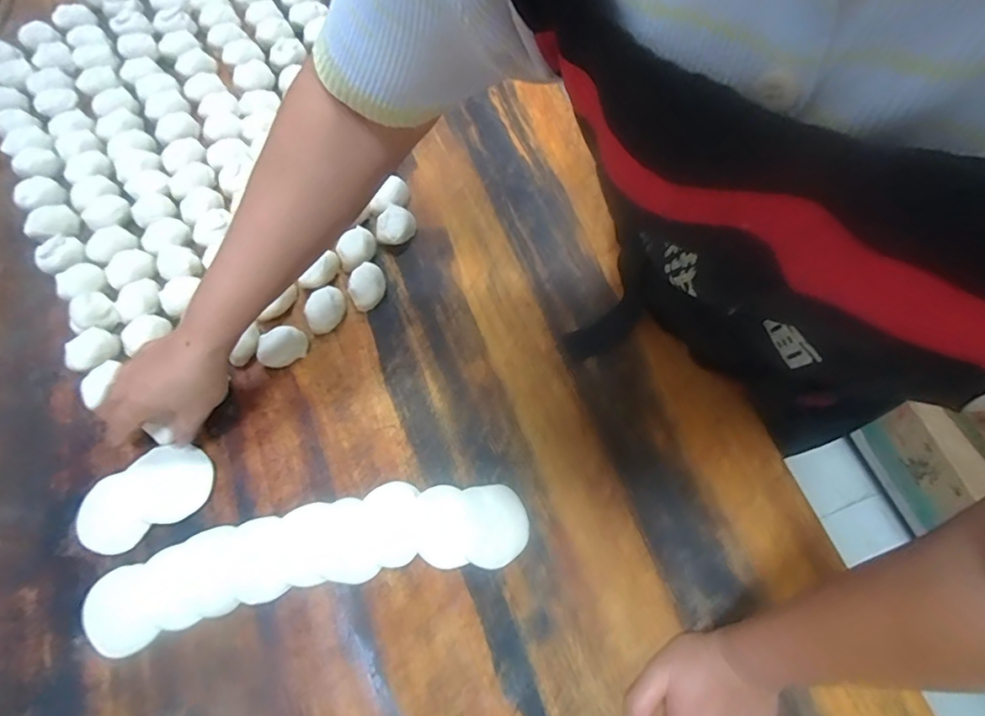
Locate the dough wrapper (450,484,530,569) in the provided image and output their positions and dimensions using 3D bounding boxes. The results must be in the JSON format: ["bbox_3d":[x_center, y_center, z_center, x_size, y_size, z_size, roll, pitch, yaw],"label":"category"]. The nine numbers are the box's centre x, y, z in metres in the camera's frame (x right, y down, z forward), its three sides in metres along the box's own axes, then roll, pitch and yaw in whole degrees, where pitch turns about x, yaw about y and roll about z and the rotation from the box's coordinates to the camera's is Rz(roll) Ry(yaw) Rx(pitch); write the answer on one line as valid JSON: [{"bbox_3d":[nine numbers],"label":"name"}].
[{"bbox_3d":[-0.002,0.150,0.470,0.065,0.009,0.069,-1,67,1],"label":"dough wrapper"}]

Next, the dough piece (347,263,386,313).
[{"bbox_3d":[-0.132,-0.074,0.555,0.039,0.030,0.040,-23,69,-8],"label":"dough piece"}]

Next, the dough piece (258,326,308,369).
[{"bbox_3d":[-0.212,-0.011,0.527,0.047,0.027,0.033,-37,71,-13],"label":"dough piece"}]

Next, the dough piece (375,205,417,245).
[{"bbox_3d":[-0.107,-0.144,0.579,0.027,0.036,0.041,38,73,16],"label":"dough piece"}]

